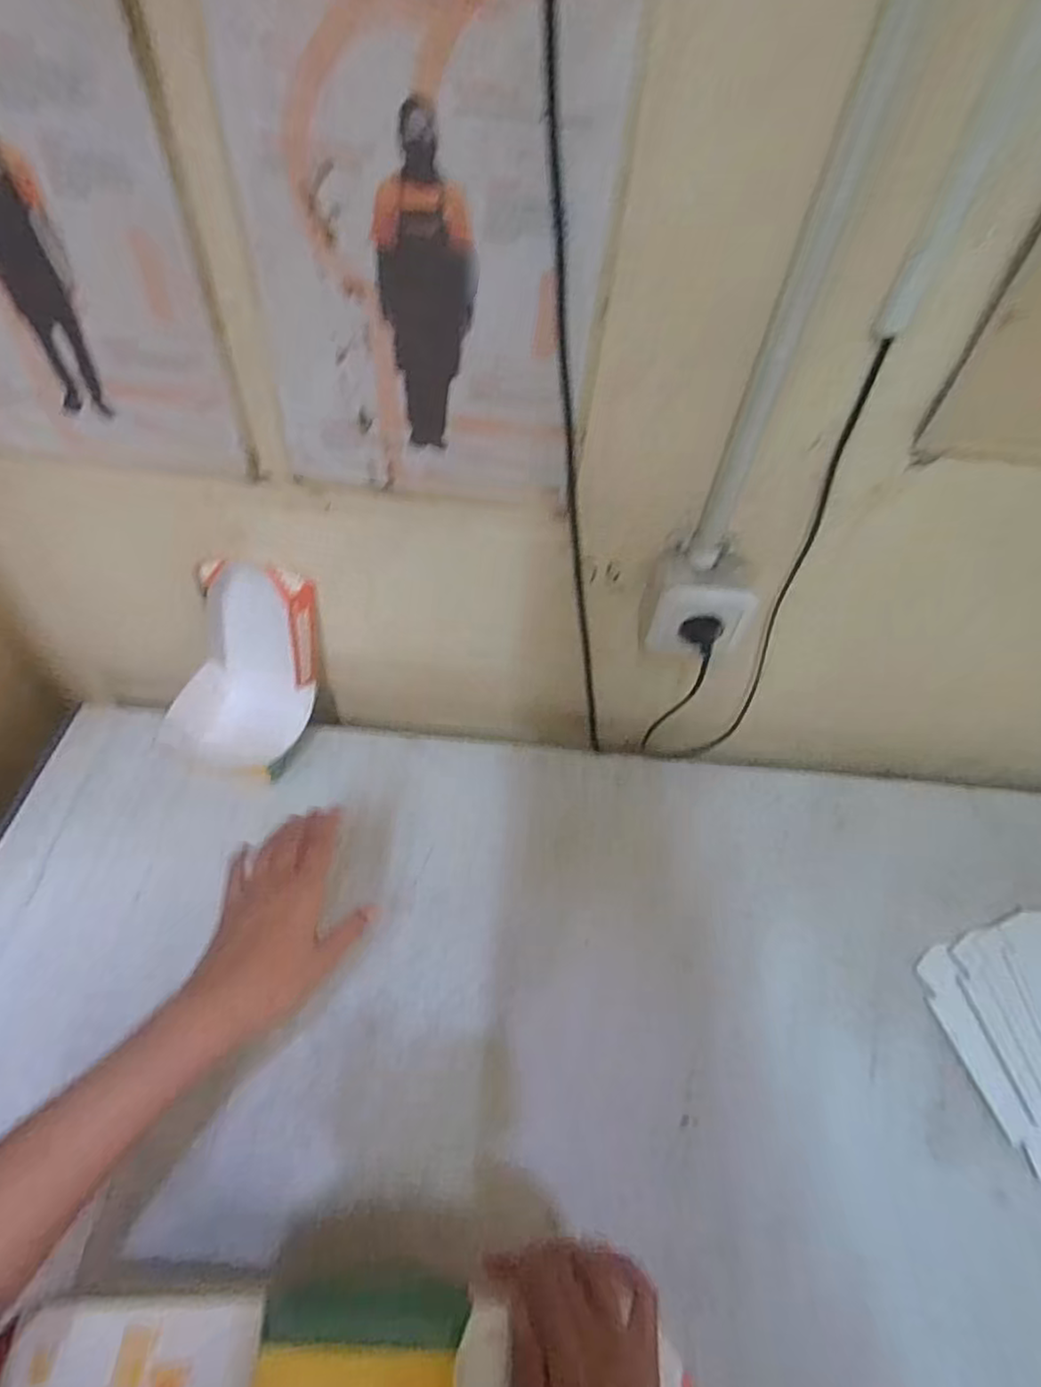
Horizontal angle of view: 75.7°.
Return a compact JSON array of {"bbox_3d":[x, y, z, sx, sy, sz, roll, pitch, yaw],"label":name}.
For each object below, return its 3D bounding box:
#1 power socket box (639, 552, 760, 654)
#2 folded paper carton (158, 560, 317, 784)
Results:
[{"bbox_3d":[0.150,-0.068,0.558,0.092,0.080,0.048,10,51,2],"label":"power socket box"},{"bbox_3d":[-0.263,-0.019,0.610,0.133,0.154,0.127,7,52,-1],"label":"folded paper carton"}]

